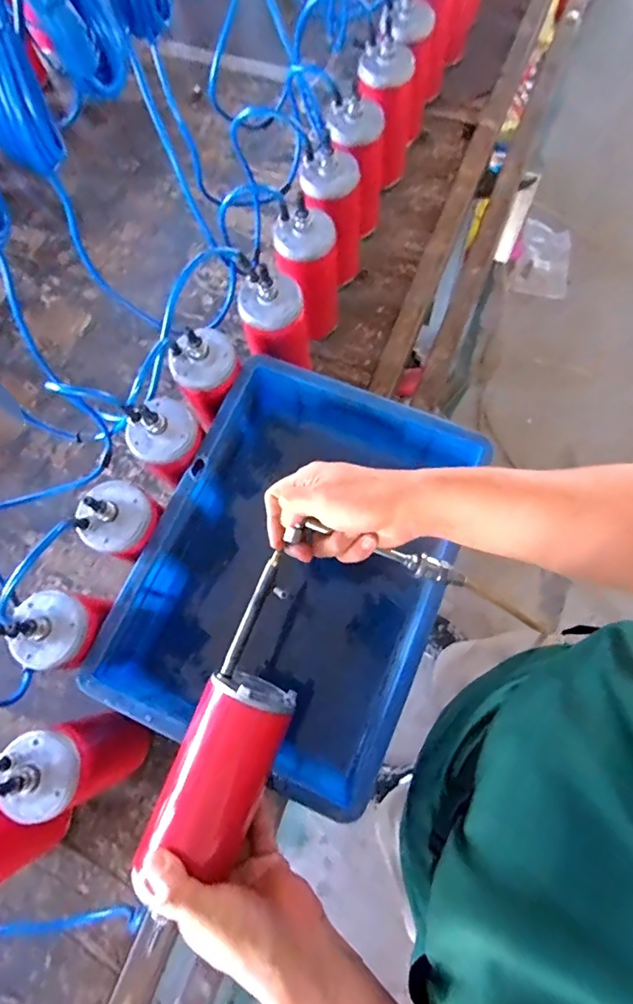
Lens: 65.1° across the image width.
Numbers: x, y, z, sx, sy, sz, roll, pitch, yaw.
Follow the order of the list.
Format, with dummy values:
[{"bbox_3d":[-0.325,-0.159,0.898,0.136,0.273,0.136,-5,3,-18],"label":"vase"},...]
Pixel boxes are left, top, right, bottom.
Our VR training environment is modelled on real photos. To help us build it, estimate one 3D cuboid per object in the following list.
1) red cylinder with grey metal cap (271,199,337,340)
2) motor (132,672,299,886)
[{"bbox_3d":[-0.012,-0.300,0.650,0.075,0.166,0.072,-4,73,3],"label":"red cylinder with grey metal cap"},{"bbox_3d":[-0.076,0.214,0.406,0.073,0.067,0.135,22,76,8],"label":"motor"}]

